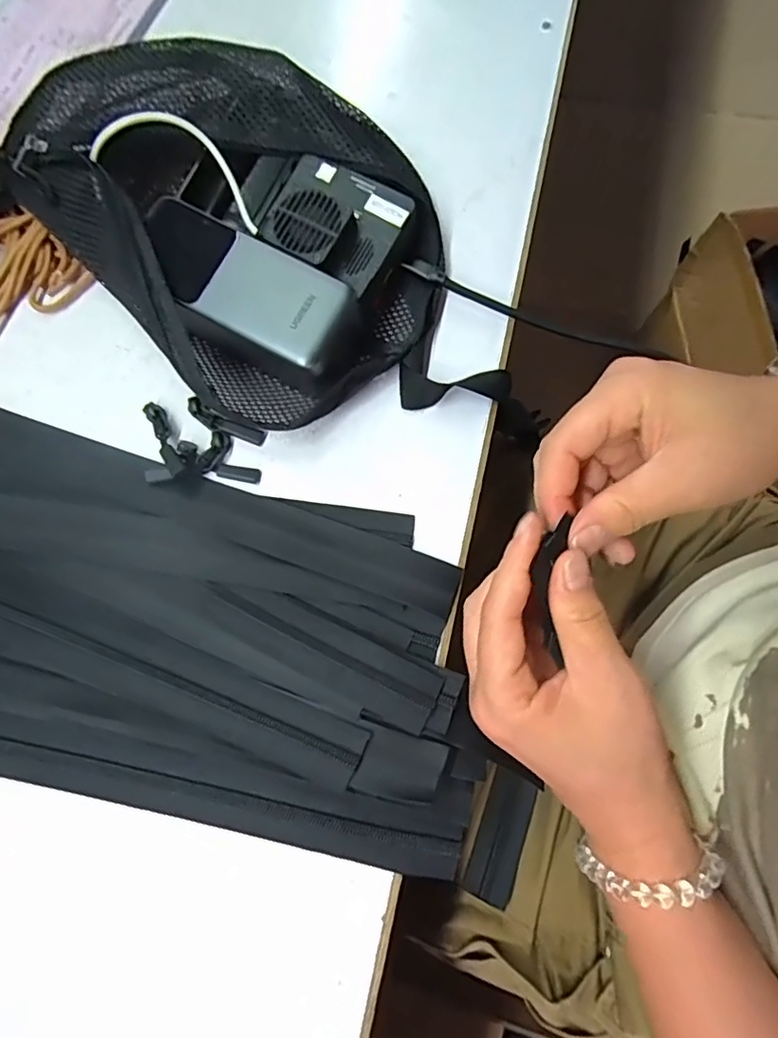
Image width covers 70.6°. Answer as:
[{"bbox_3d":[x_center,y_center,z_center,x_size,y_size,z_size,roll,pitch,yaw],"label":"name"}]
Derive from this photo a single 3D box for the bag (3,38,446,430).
[{"bbox_3d":[-0.087,-0.189,0.333,0.194,0.055,0.259,-42,79,-8],"label":"bag"}]

